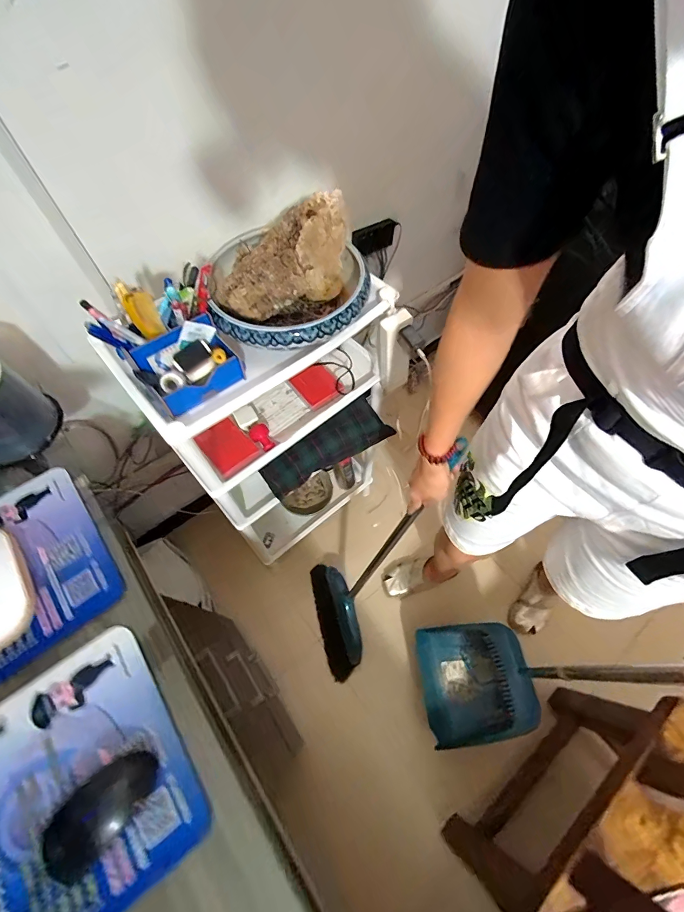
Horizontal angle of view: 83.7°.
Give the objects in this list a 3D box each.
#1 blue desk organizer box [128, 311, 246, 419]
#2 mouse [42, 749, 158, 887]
[{"bbox_3d":[-0.221,-0.131,0.560,0.129,0.079,0.074,-38,68,-19],"label":"blue desk organizer box"},{"bbox_3d":[-0.243,0.349,0.374,0.055,0.027,0.114,36,67,17],"label":"mouse"}]

